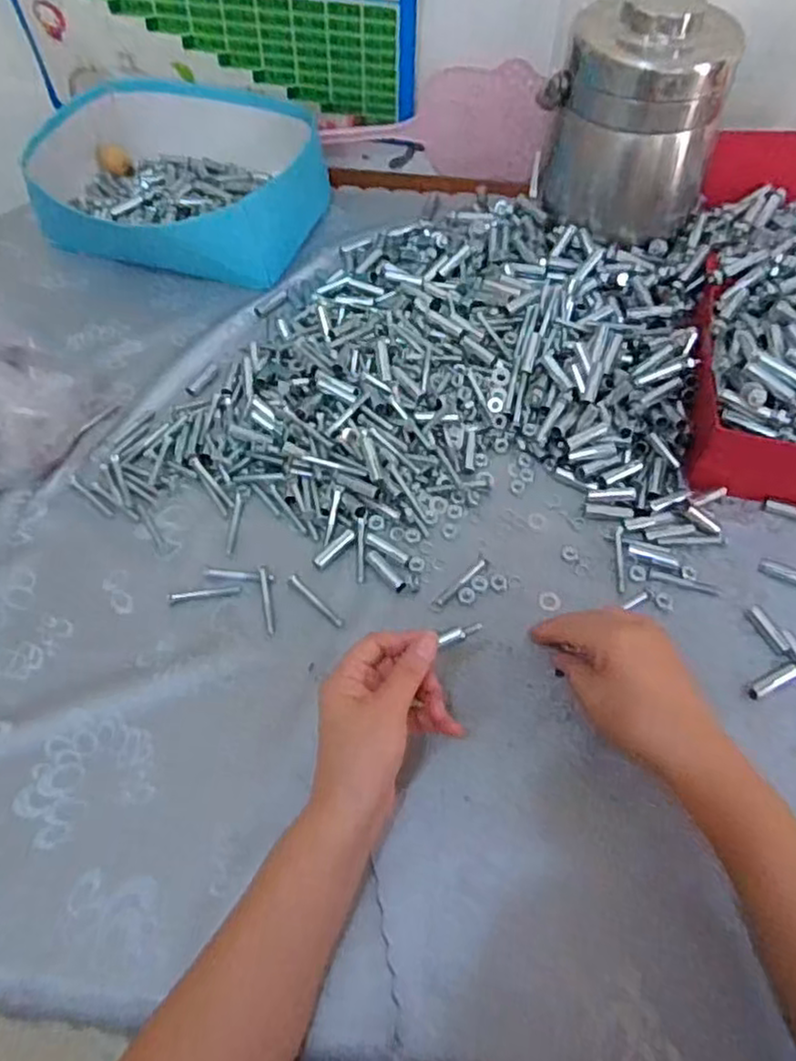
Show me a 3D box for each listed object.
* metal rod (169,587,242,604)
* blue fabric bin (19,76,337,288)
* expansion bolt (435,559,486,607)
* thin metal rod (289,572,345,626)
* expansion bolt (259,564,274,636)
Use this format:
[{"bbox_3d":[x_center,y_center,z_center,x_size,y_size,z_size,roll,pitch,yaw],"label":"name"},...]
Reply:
[{"bbox_3d":[-0.149,0.048,0.540,0.054,0.004,0.007,-9,57,-5],"label":"metal rod"},{"bbox_3d":[-0.249,-0.393,0.783,0.306,0.098,0.190,13,58,9],"label":"blue fabric bin"},{"bbox_3d":[0.049,0.040,0.540,0.053,0.006,0.008,-38,64,-21],"label":"expansion bolt"},{"bbox_3d":[-0.063,0.054,0.538,0.009,0.004,0.058,-40,65,-22],"label":"thin metal rod"},{"bbox_3d":[-0.100,0.052,0.533,0.007,0.004,0.058,-10,57,-6],"label":"expansion bolt"}]

